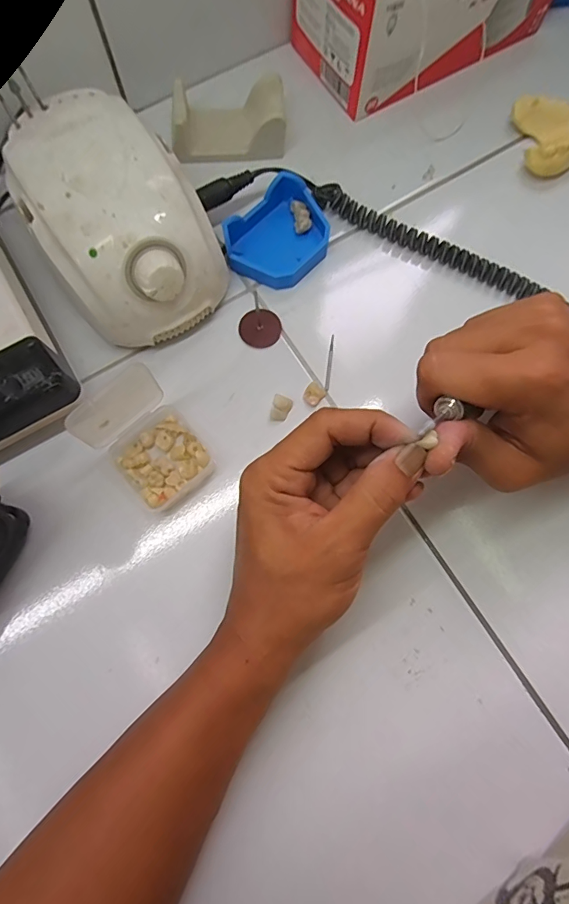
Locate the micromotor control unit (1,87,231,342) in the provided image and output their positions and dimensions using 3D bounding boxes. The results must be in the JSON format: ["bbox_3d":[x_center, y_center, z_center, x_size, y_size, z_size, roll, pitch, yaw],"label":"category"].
[{"bbox_3d":[-0.108,-0.150,0.299,0.100,0.080,0.136,-32,80,-6],"label":"micromotor control unit"}]

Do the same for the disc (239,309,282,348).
[{"bbox_3d":[-0.018,-0.091,0.329,0.030,0.004,0.029,0,78,1],"label":"disc"}]

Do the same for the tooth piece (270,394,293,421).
[{"bbox_3d":[-0.002,-0.030,0.312,0.013,0.010,0.017,12,79,3],"label":"tooth piece"}]

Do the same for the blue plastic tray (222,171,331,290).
[{"bbox_3d":[-0.002,-0.161,0.333,0.061,0.020,0.079,43,82,8],"label":"blue plastic tray"}]

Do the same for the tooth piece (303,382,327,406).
[{"bbox_3d":[0.021,-0.041,0.315,0.013,0.009,0.015,41,82,8],"label":"tooth piece"}]

